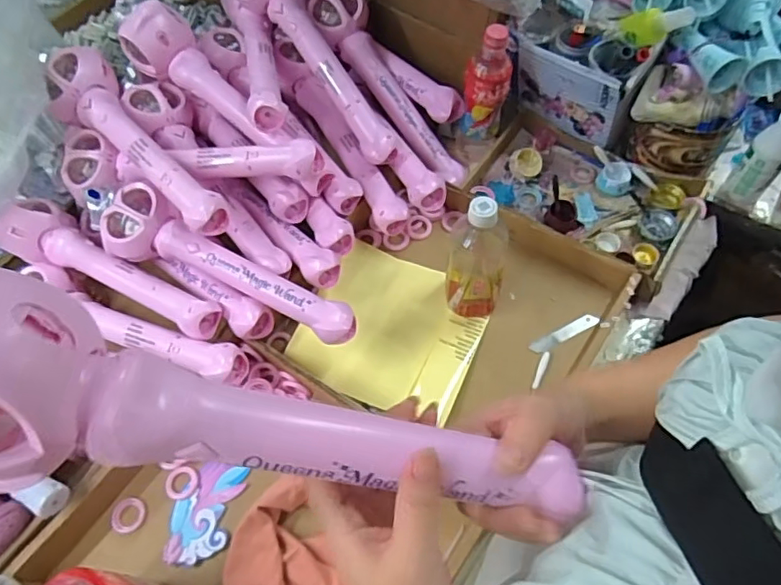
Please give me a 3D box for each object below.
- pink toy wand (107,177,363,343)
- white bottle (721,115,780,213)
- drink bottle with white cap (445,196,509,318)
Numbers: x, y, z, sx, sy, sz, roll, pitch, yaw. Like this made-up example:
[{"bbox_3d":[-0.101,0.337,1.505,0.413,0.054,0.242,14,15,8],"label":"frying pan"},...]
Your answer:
[{"bbox_3d":[-0.202,-0.027,0.670,0.339,0.070,0.080,26,65,18],"label":"pink toy wand"},{"bbox_3d":[0.502,-0.177,0.755,0.052,0.142,0.041,39,70,23],"label":"white bottle"},{"bbox_3d":[0.101,-0.036,0.668,0.066,0.181,0.059,7,61,8],"label":"drink bottle with white cap"}]

